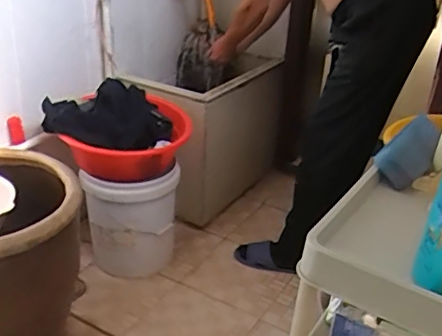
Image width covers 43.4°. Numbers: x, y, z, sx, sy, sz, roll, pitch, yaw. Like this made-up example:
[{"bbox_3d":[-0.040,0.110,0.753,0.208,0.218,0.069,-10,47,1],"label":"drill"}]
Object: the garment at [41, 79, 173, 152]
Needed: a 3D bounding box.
[{"bbox_3d":[-0.331,-0.155,1.674,0.319,0.133,0.282,20,32,28],"label":"garment"}]

